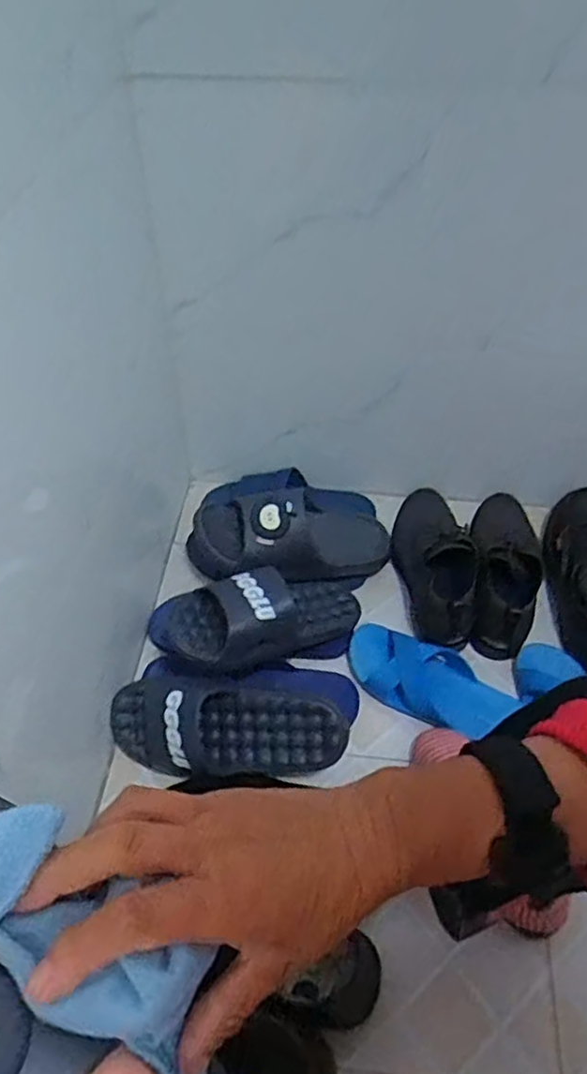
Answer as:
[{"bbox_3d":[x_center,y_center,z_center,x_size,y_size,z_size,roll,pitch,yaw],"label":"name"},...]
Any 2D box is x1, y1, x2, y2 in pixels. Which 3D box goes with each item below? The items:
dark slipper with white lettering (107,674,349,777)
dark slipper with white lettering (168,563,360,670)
[{"bbox_3d":[-0.078,0.211,0.775,0.276,0.078,0.116,6,84,3],"label":"dark slipper with white lettering"},{"bbox_3d":[-0.032,0.090,0.841,0.250,0.084,0.100,1,39,-45],"label":"dark slipper with white lettering"}]

